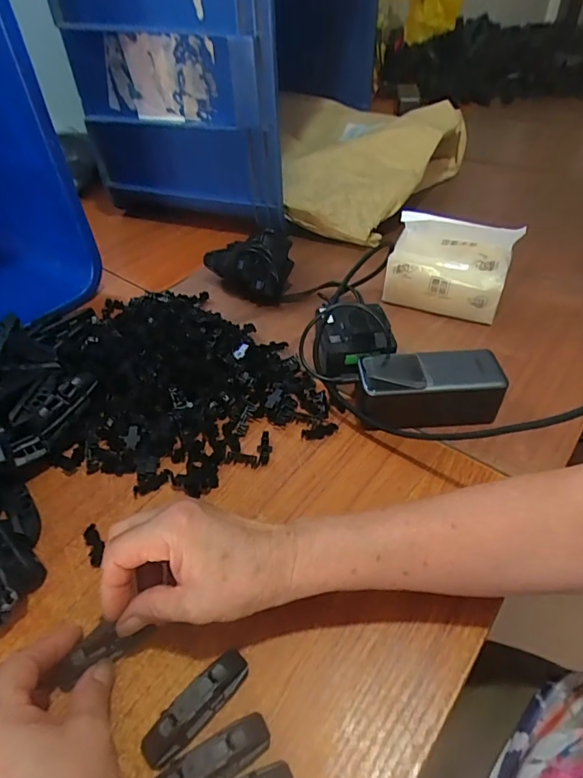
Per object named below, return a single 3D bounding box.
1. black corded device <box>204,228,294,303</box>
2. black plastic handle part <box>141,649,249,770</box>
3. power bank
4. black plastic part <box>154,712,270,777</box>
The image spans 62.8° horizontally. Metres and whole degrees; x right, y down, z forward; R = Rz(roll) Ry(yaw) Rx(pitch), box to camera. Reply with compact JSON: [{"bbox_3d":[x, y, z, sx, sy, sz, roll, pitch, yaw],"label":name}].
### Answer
[{"bbox_3d":[-0.055,-0.162,0.605,0.110,0.074,0.062,21,50,22],"label":"black corded device"},{"bbox_3d":[-0.058,0.194,0.293,0.074,0.020,0.020,-35,53,-28],"label":"black plastic handle part"},{"bbox_3d":[0.128,0.003,0.449,0.129,0.054,0.058,-1,45,2],"label":"power bank"},{"bbox_3d":[-0.047,0.213,0.272,0.073,0.021,0.023,-24,49,-20],"label":"black plastic part"}]

